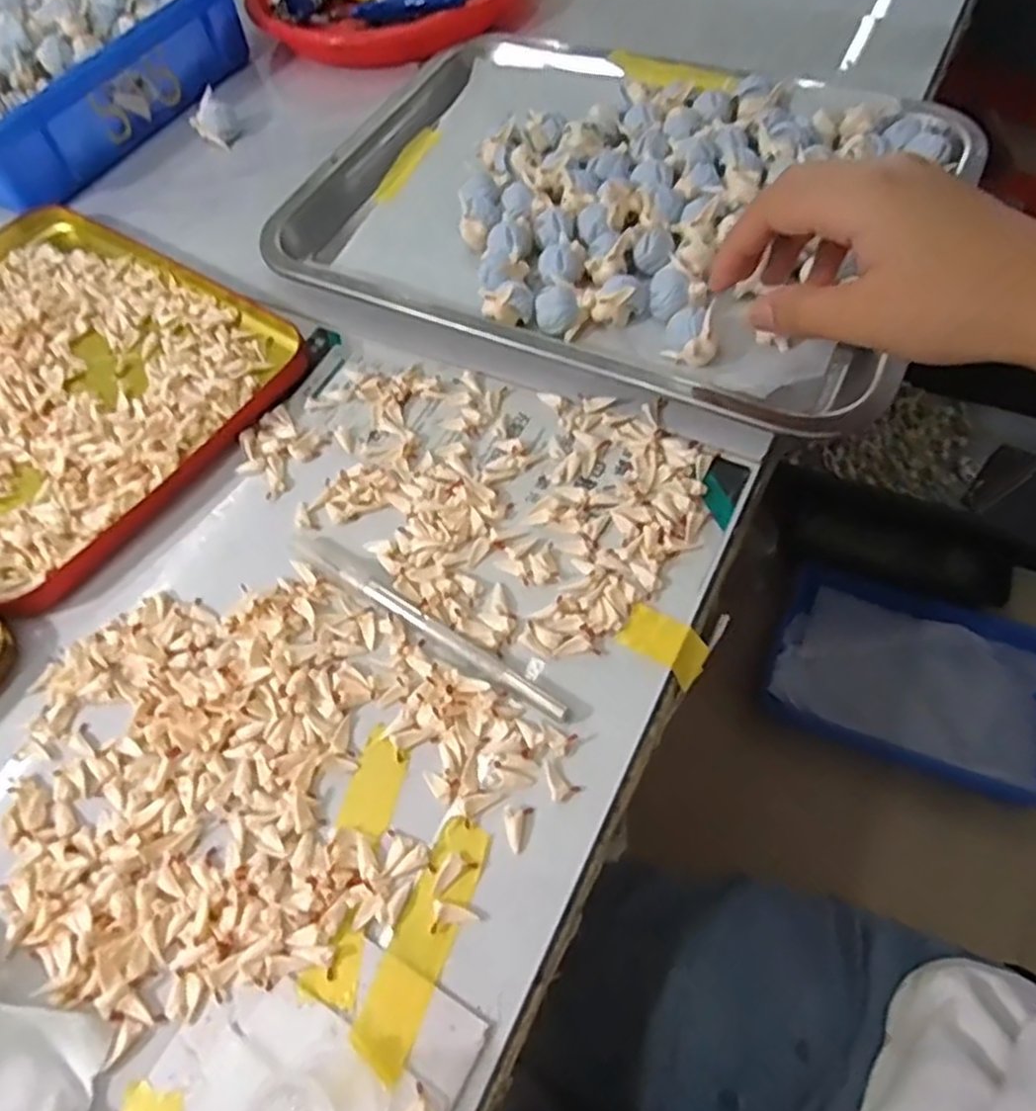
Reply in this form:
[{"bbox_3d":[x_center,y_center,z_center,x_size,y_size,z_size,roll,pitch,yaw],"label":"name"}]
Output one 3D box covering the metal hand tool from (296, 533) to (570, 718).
[{"bbox_3d":[-0.039,0.026,0.315,0.143,0.006,0.010,29,66,21],"label":"metal hand tool"}]

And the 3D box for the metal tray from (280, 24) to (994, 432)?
[{"bbox_3d":[0.054,-0.208,0.430,0.343,0.034,0.269,21,64,18],"label":"metal tray"}]

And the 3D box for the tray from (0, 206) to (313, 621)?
[{"bbox_3d":[-0.264,-0.103,0.408,0.256,0.016,0.202,30,67,22],"label":"tray"}]

